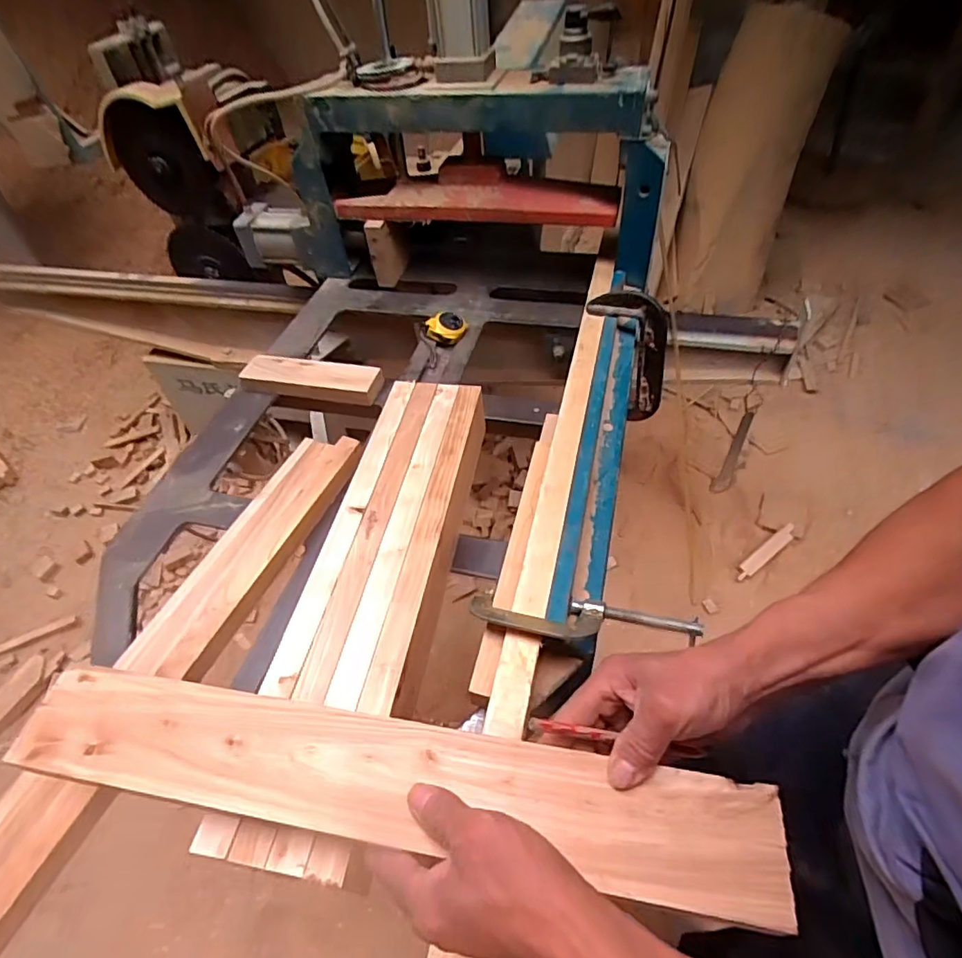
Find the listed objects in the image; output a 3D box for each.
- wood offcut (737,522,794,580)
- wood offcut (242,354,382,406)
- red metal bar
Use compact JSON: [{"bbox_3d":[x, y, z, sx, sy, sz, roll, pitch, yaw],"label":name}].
[{"bbox_3d":[0.741,0.188,1.422,0.206,0.011,0.040,-39,57,-9],"label":"wood offcut"},{"bbox_3d":[-0.256,-0.153,0.830,0.214,0.034,0.054,8,52,11],"label":"wood offcut"},{"bbox_3d":[-0.015,-0.452,0.871,0.461,0.077,0.058,5,49,10],"label":"red metal bar"}]

